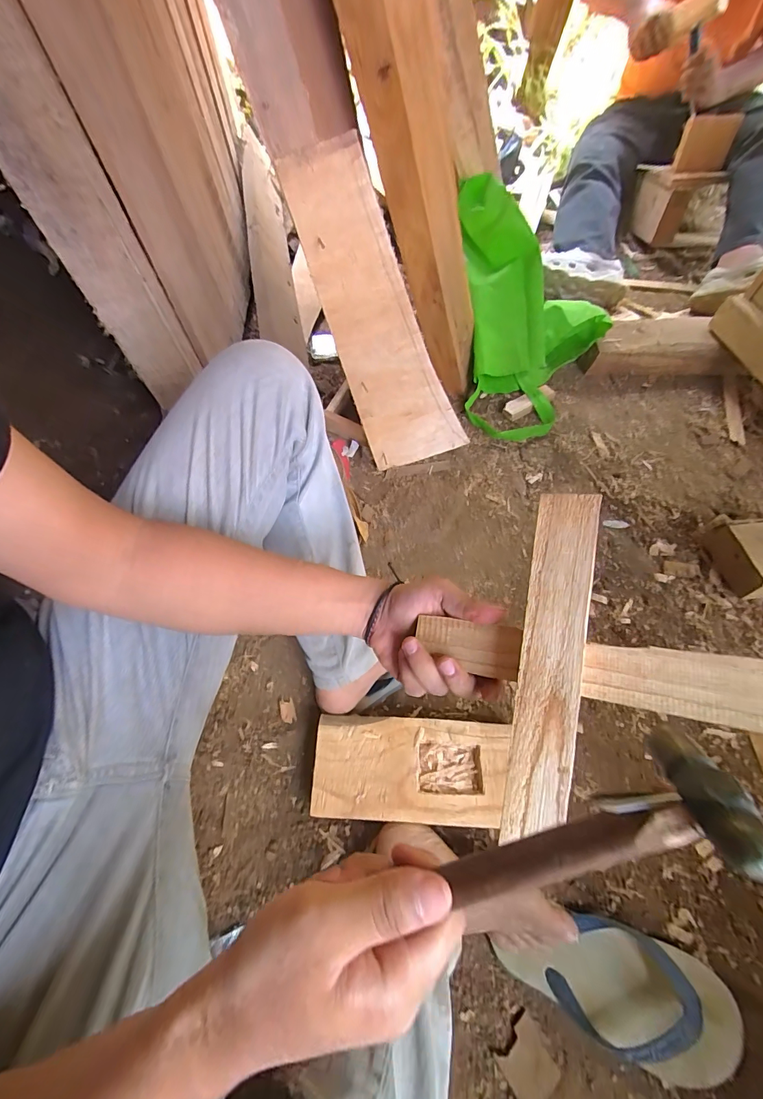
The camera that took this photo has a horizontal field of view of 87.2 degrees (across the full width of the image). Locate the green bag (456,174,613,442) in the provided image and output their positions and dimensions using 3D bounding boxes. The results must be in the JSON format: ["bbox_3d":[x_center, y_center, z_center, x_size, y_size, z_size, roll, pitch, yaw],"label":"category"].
[{"bbox_3d":[0.320,-0.523,0.865,0.293,0.255,0.511,2,58,2],"label":"green bag"}]

